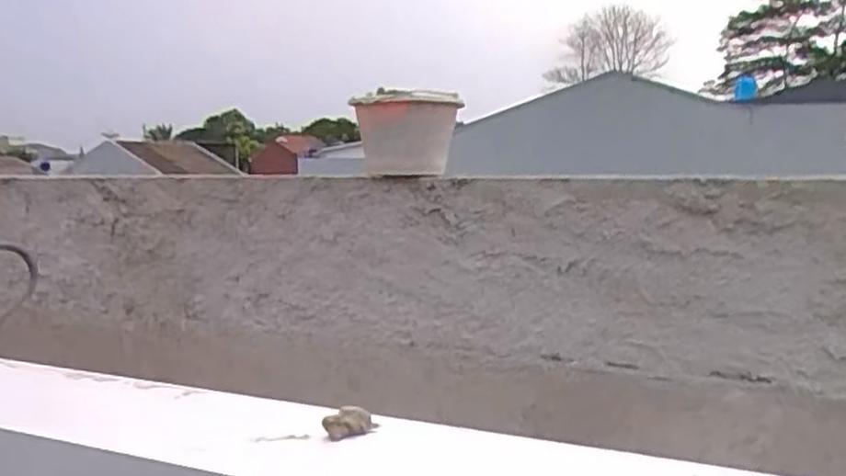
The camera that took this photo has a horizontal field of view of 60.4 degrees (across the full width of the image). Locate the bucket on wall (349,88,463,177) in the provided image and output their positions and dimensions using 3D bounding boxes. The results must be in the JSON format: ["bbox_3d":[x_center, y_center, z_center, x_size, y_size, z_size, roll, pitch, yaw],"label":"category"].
[{"bbox_3d":[-0.033,-0.202,1.416,0.202,0.153,0.175,0,5,6],"label":"bucket on wall"}]

